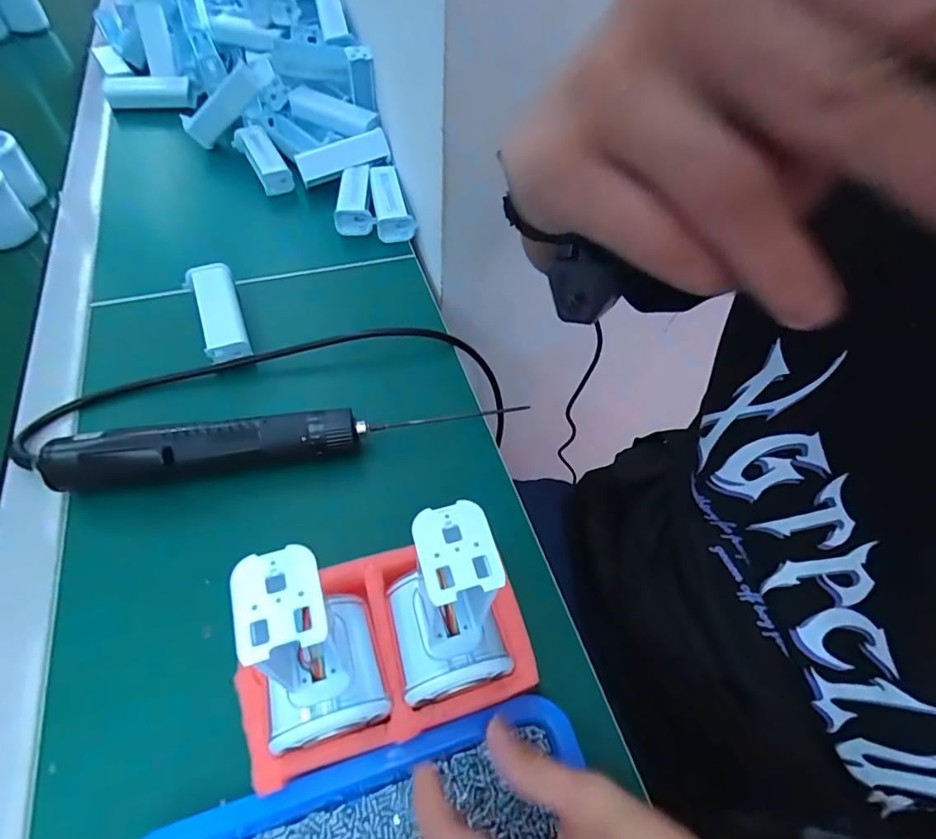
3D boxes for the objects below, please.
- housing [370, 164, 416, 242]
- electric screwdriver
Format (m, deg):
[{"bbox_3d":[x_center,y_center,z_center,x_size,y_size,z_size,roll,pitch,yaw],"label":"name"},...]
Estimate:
[{"bbox_3d":[-0.083,-0.234,0.547,0.038,0.029,0.103,-8,56,-9],"label":"housing"},{"bbox_3d":[-0.123,0.015,0.359,0.308,0.039,0.029,-8,56,-9],"label":"electric screwdriver"}]

